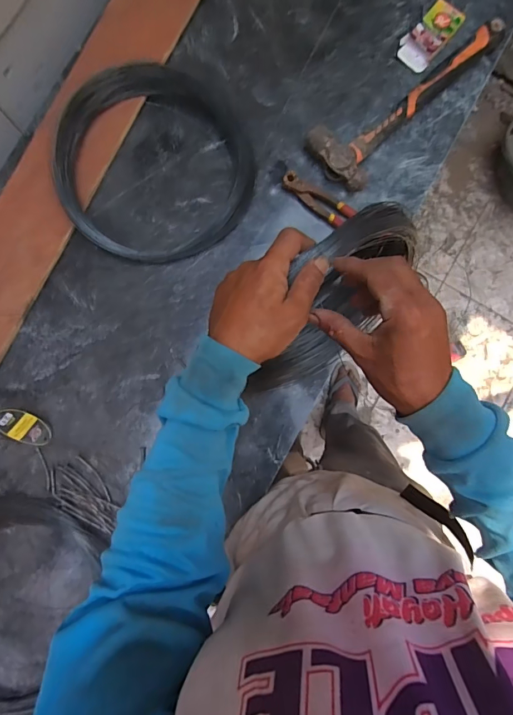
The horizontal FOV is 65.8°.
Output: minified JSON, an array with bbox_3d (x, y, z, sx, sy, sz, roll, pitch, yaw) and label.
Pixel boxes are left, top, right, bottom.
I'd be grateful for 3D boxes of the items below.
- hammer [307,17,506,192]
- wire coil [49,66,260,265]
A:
[{"bbox_3d":[0.234,-0.418,0.628,0.114,0.038,0.351,44,86,2],"label":"hammer"},{"bbox_3d":[-0.153,-0.304,0.601,0.296,0.064,0.303,-10,85,-2],"label":"wire coil"}]

